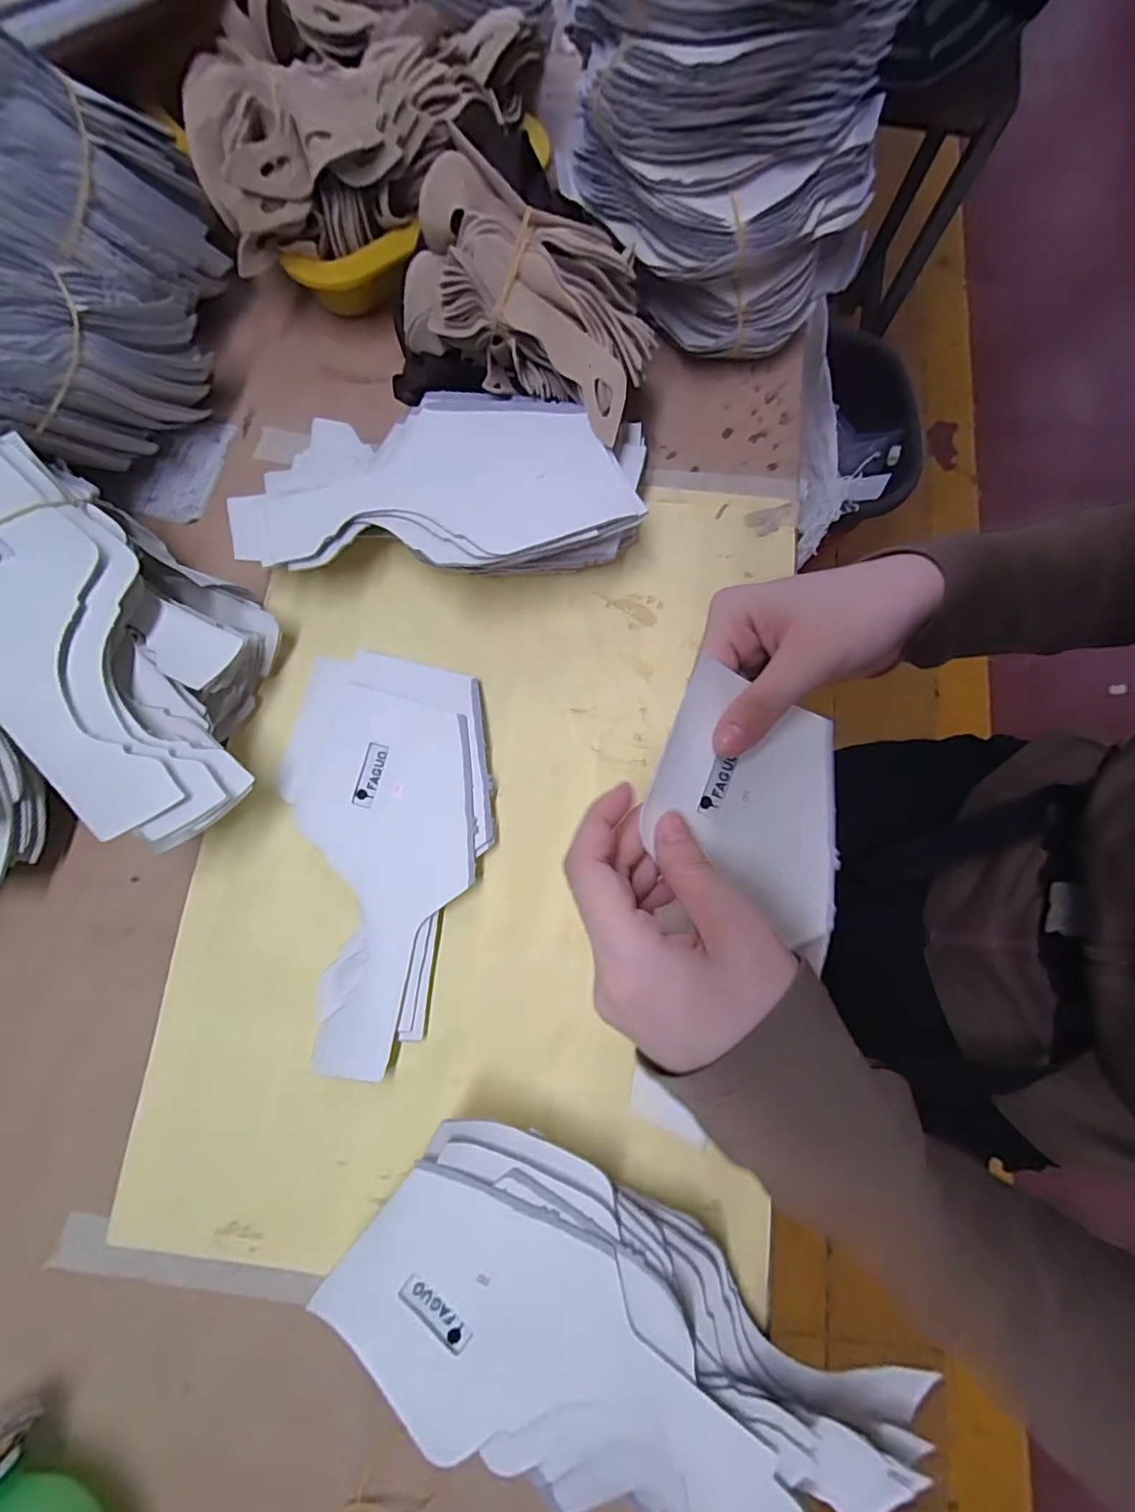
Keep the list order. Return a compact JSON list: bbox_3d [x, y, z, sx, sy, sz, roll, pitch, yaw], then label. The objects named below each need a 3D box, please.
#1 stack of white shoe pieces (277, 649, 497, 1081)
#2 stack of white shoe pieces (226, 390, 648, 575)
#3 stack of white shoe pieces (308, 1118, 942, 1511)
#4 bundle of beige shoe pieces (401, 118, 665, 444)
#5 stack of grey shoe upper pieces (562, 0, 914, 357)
[{"bbox_3d":[-0.092,0.048,0.298,0.105,0.014,0.211,-7,78,-2],"label":"stack of white shoe pieces"},{"bbox_3d":[-0.069,-0.145,0.319,0.217,0.051,0.104,1,78,-1],"label":"stack of white shoe pieces"},{"bbox_3d":[0.028,0.260,0.244,0.249,0.038,0.109,30,79,5],"label":"stack of white shoe pieces"},{"bbox_3d":[-0.018,-0.255,0.300,0.149,0.044,0.093,29,79,5],"label":"bundle of beige shoe pieces"},{"bbox_3d":[0.083,-0.328,0.302,0.164,0.175,0.104,6,78,0],"label":"stack of grey shoe upper pieces"}]

